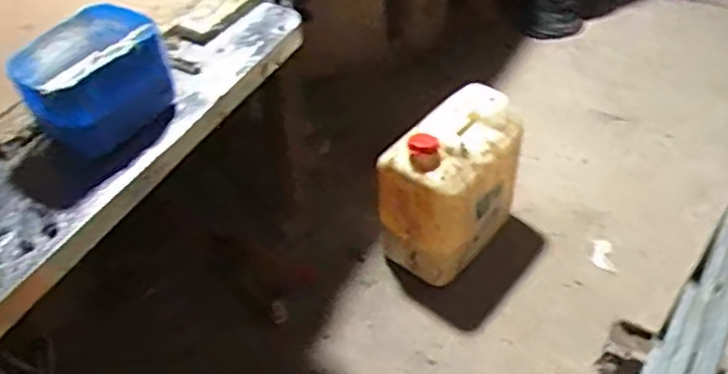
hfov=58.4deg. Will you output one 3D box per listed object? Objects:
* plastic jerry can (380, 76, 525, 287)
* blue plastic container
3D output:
[{"bbox_3d":[0.199,-0.010,1.541,0.235,0.371,0.322,26,53,24],"label":"plastic jerry can"},{"bbox_3d":[-0.369,-0.150,0.935,0.144,0.160,0.198,35,57,29],"label":"blue plastic container"}]

